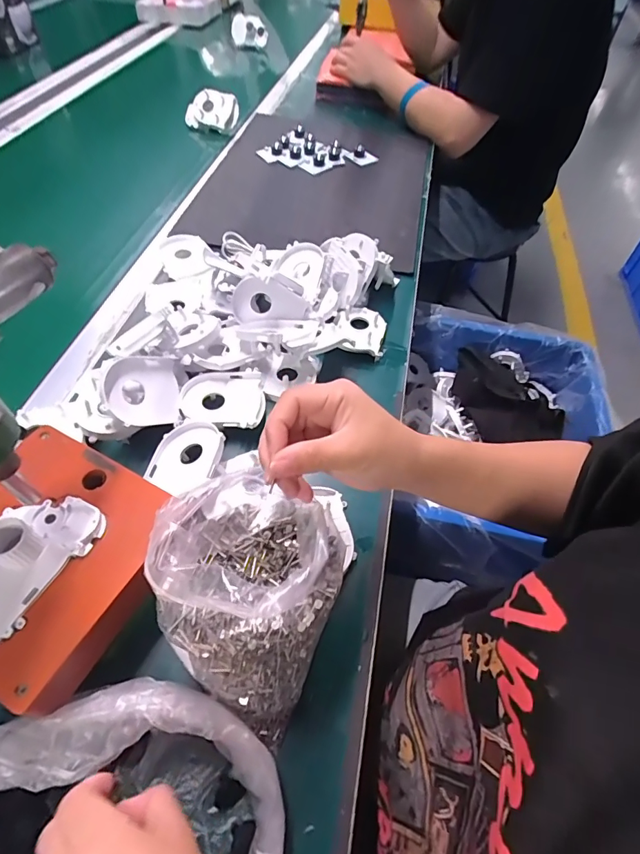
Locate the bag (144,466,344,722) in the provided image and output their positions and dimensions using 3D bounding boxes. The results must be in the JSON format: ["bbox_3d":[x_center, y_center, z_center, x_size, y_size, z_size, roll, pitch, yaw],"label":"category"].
[{"bbox_3d":[-0.045,0.102,0.292,0.106,0.103,0.123,21,55,13],"label":"bag"}]

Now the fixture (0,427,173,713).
[{"bbox_3d":[-0.196,0.090,0.315,0.163,0.043,0.154,24,56,15],"label":"fixture"}]

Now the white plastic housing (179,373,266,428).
[{"bbox_3d":[-0.100,-0.027,0.454,0.083,0.013,0.068,1,53,-2],"label":"white plastic housing"}]

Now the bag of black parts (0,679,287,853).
[{"bbox_3d":[-0.120,0.238,0.249,0.183,0.052,0.167,23,55,14],"label":"bag of black parts"}]

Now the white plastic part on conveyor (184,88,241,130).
[{"bbox_3d":[-0.210,-0.616,0.854,0.112,0.063,0.018,14,15,13],"label":"white plastic part on conveyor"}]

